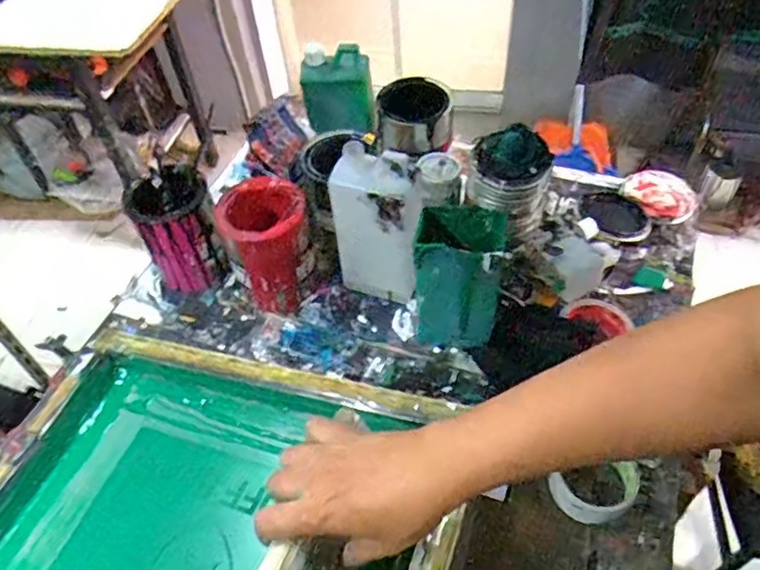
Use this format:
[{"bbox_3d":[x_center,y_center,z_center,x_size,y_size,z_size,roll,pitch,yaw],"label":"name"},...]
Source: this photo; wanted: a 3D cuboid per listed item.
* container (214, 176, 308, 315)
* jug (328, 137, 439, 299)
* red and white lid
[{"bbox_3d":[-0.144,-0.048,0.779,0.112,0.147,0.114,-23,53,-13],"label":"container"},{"bbox_3d":[0.008,-0.068,0.720,0.110,0.201,0.064,14,53,13],"label":"jug"},{"bbox_3d":[0.427,-0.142,0.900,0.106,0.008,0.096,27,57,21],"label":"red and white lid"}]

